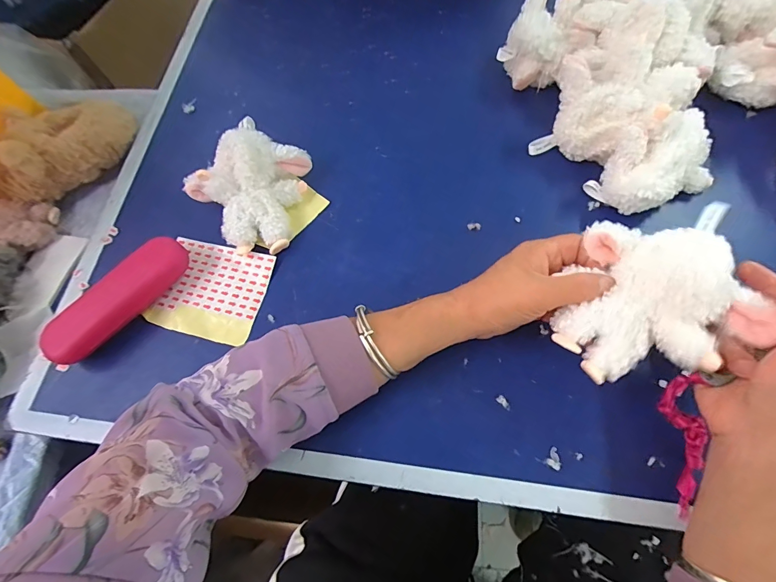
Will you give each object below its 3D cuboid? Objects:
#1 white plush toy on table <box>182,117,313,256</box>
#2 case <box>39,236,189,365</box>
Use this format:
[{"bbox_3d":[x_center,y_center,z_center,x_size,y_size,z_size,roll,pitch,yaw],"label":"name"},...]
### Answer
[{"bbox_3d":[-0.157,-0.121,0.412,0.121,0.055,0.141,12,68,8],"label":"white plush toy on table"},{"bbox_3d":[-0.268,0.007,0.379,0.045,0.033,0.148,37,74,17],"label":"case"}]

